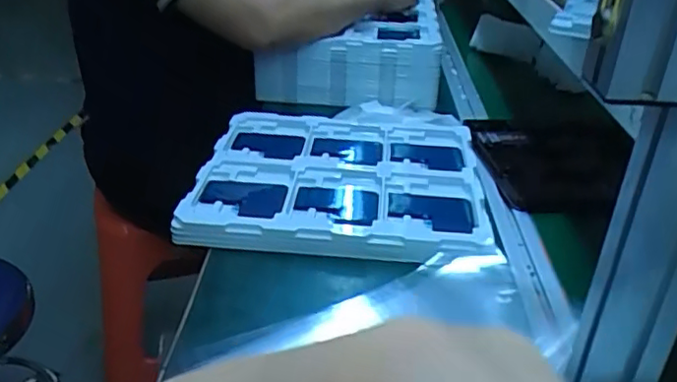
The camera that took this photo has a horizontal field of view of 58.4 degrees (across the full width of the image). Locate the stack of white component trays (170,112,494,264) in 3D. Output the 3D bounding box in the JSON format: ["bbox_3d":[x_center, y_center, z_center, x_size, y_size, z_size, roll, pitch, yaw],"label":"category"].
[{"bbox_3d":[0.003,-0.010,0.711,0.318,0.030,0.313,3,30,4],"label":"stack of white component trays"}]

